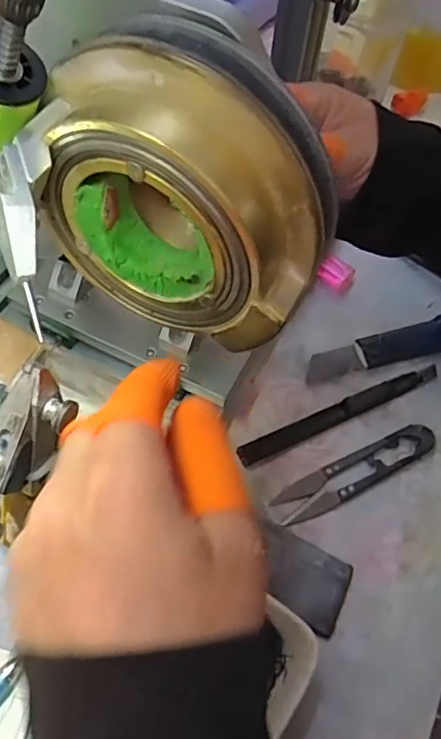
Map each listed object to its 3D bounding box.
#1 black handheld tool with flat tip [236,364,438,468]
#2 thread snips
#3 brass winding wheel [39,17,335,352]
[{"bbox_3d":[0.072,0.024,0.345,0.137,0.005,0.014,-22,63,-17],"label":"black handheld tool with flat tip"},{"bbox_3d":[0.077,0.058,0.324,0.099,0.009,0.020,-23,63,-17],"label":"thread snips"},{"bbox_3d":[-0.011,-0.064,0.215,0.101,0.097,0.044,26,61,12],"label":"brass winding wheel"}]

